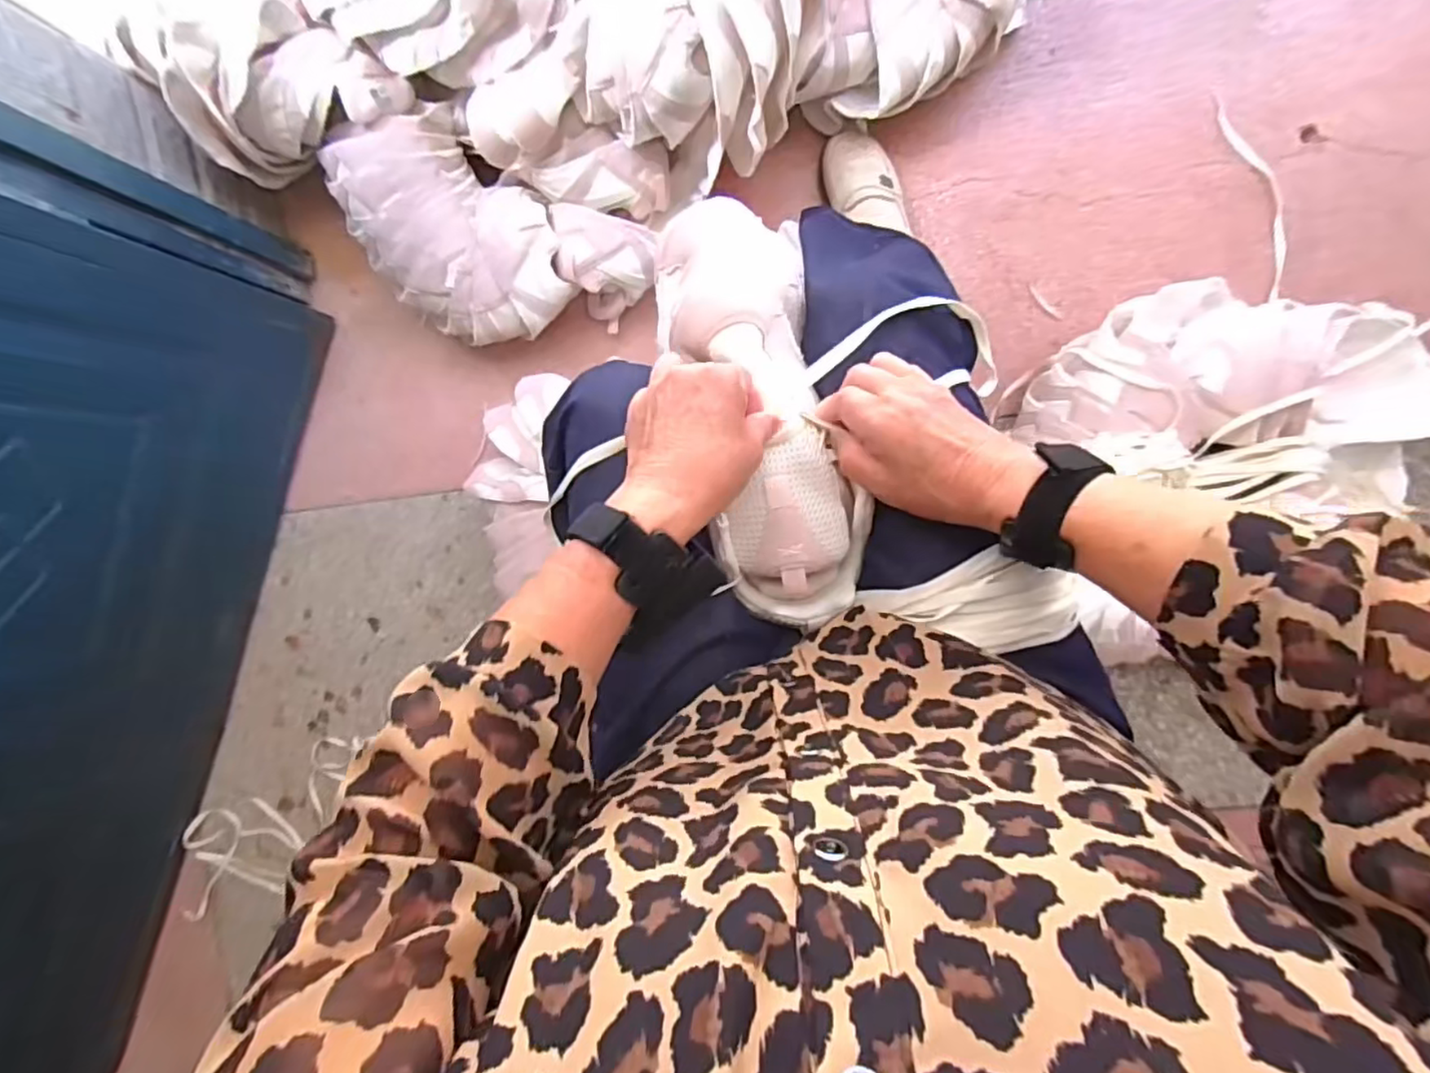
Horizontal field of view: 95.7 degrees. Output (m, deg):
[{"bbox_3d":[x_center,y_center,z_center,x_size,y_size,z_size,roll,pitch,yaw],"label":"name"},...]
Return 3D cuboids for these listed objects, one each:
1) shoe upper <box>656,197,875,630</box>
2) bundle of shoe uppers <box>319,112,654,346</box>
[{"bbox_3d":[0.028,-0.106,0.451,0.099,0.127,0.335,-15,82,8],"label":"shoe upper"},{"bbox_3d":[-0.282,-0.354,0.798,0.395,0.117,0.222,34,96,5],"label":"bundle of shoe uppers"}]

